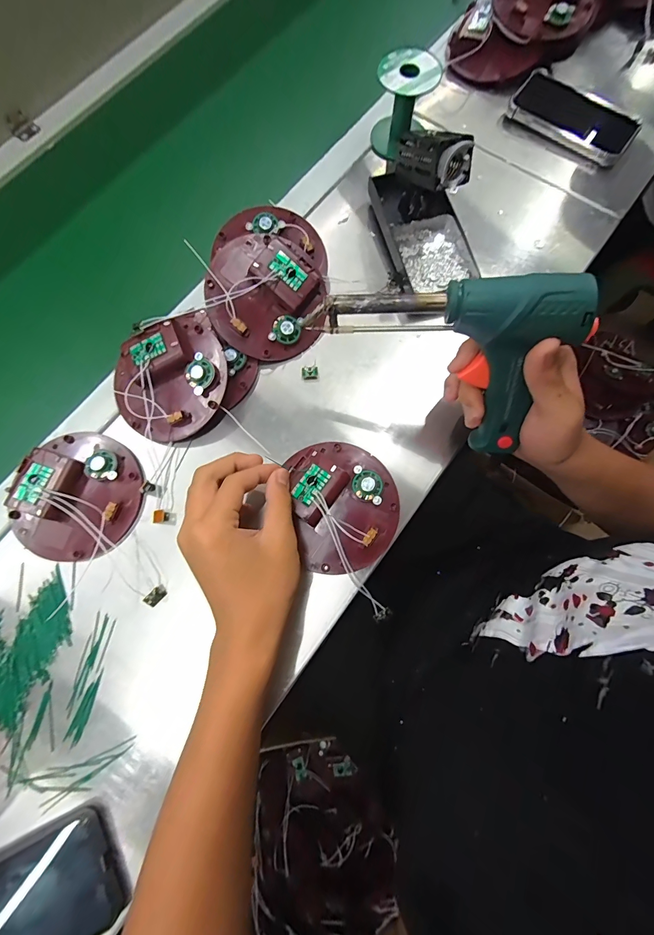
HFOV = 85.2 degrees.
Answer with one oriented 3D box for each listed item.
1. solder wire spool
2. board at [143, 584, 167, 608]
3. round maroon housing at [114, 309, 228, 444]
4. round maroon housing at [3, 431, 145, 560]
[{"bbox_3d":[0.087,-0.416,0.417,0.065,0.081,0.065,0,77,1],"label":"solder wire spool"},{"bbox_3d":[-0.155,0.117,0.322,0.011,0.010,0.017,39,81,9],"label":"board"},{"bbox_3d":[-0.153,-0.085,0.348,0.118,0.036,0.109,-27,78,-5],"label":"round maroon housing"},{"bbox_3d":[-0.234,0.024,0.330,0.109,0.028,0.117,0,77,1],"label":"round maroon housing"}]

